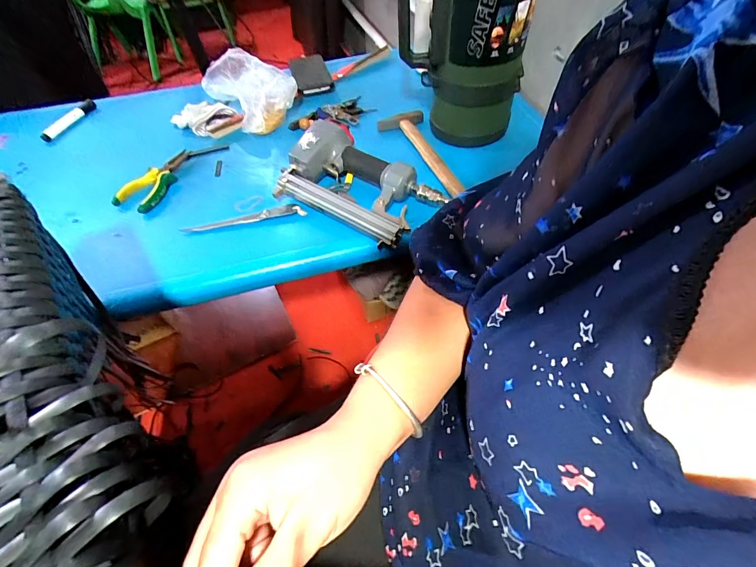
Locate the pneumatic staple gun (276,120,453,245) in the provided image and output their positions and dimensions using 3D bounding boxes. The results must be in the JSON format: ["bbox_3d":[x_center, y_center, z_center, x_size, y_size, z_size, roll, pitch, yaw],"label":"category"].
[{"bbox_3d":[-0.042,-0.152,0.533,0.239,0.067,0.146,31,60,21],"label":"pneumatic staple gun"}]

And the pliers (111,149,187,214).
[{"bbox_3d":[-0.376,-0.183,0.594,0.076,0.019,0.158,16,56,12],"label":"pliers"}]

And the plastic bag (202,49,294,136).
[{"bbox_3d":[-0.254,-0.385,0.688,0.163,0.091,0.168,-20,56,-13],"label":"plastic bag"}]

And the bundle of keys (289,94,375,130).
[{"bbox_3d":[-0.086,-0.340,0.688,0.172,0.020,0.061,-27,58,-18],"label":"bundle of keys"}]

